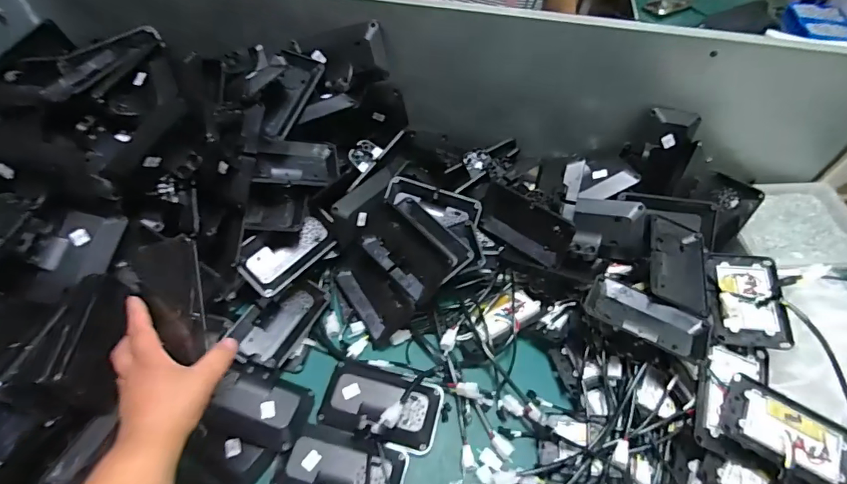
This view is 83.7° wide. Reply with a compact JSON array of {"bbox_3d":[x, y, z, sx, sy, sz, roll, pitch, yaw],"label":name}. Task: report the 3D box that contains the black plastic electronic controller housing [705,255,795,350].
[{"bbox_3d":[0.450,0.072,0.659,0.089,0.027,0.154,14,53,9],"label":"black plastic electronic controller housing"}]

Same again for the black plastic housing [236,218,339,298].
[{"bbox_3d":[-0.211,0.016,0.731,0.074,0.035,0.145,35,59,23],"label":"black plastic housing"}]

